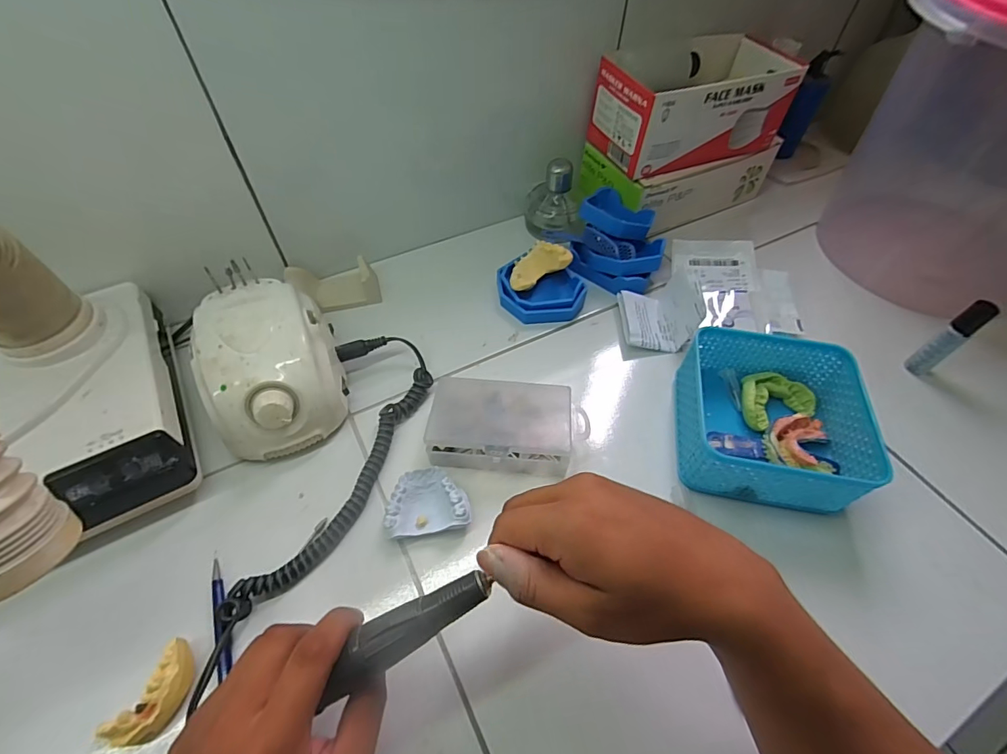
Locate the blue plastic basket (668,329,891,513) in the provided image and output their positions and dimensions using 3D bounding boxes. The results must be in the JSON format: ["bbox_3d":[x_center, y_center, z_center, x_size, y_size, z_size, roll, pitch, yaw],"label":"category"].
[{"bbox_3d":[0.216,0.028,0.378,0.132,0.053,0.134,7,53,5],"label":"blue plastic basket"}]

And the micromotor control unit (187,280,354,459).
[{"bbox_3d":[-0.199,-0.008,0.397,0.105,0.083,0.134,-19,56,-14],"label":"micromotor control unit"}]

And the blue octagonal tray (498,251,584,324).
[{"bbox_3d":[0.036,-0.092,0.494,0.093,0.030,0.071,31,59,20],"label":"blue octagonal tray"}]

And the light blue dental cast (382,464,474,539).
[{"bbox_3d":[-0.059,0.097,0.359,0.062,0.022,0.049,-7,54,-6],"label":"light blue dental cast"}]

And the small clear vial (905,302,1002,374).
[{"bbox_3d":[0.406,-0.033,0.423,0.016,0.088,0.019,-27,58,-20],"label":"small clear vial"}]

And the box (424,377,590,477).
[{"bbox_3d":[0.002,0.042,0.391,0.133,0.034,0.079,7,53,5],"label":"box"}]

